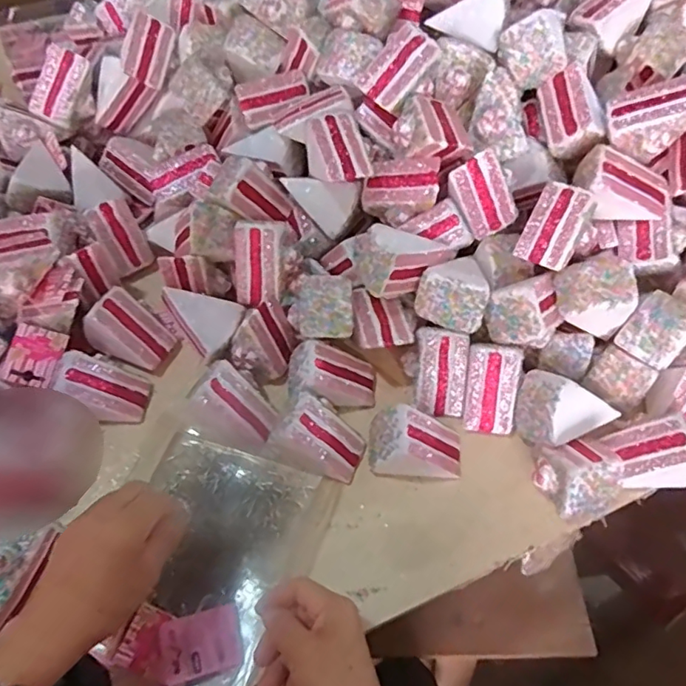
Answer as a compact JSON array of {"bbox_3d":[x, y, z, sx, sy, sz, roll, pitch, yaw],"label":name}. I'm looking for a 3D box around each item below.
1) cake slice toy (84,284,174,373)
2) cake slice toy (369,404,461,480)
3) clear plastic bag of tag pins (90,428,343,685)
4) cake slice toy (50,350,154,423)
[{"bbox_3d":[-0.228,-0.013,0.575,0.074,0.058,0.063,22,59,14],"label":"cake slice toy"},{"bbox_3d":[0.072,0.098,0.514,0.091,0.064,0.056,4,56,2],"label":"cake slice toy"},{"bbox_3d":[-0.117,0.192,0.484,0.170,0.018,0.204,16,57,10],"label":"clear plastic bag of tag pins"},{"bbox_3d":[-0.245,0.046,0.547,0.076,0.058,0.060,10,57,6],"label":"cake slice toy"}]

